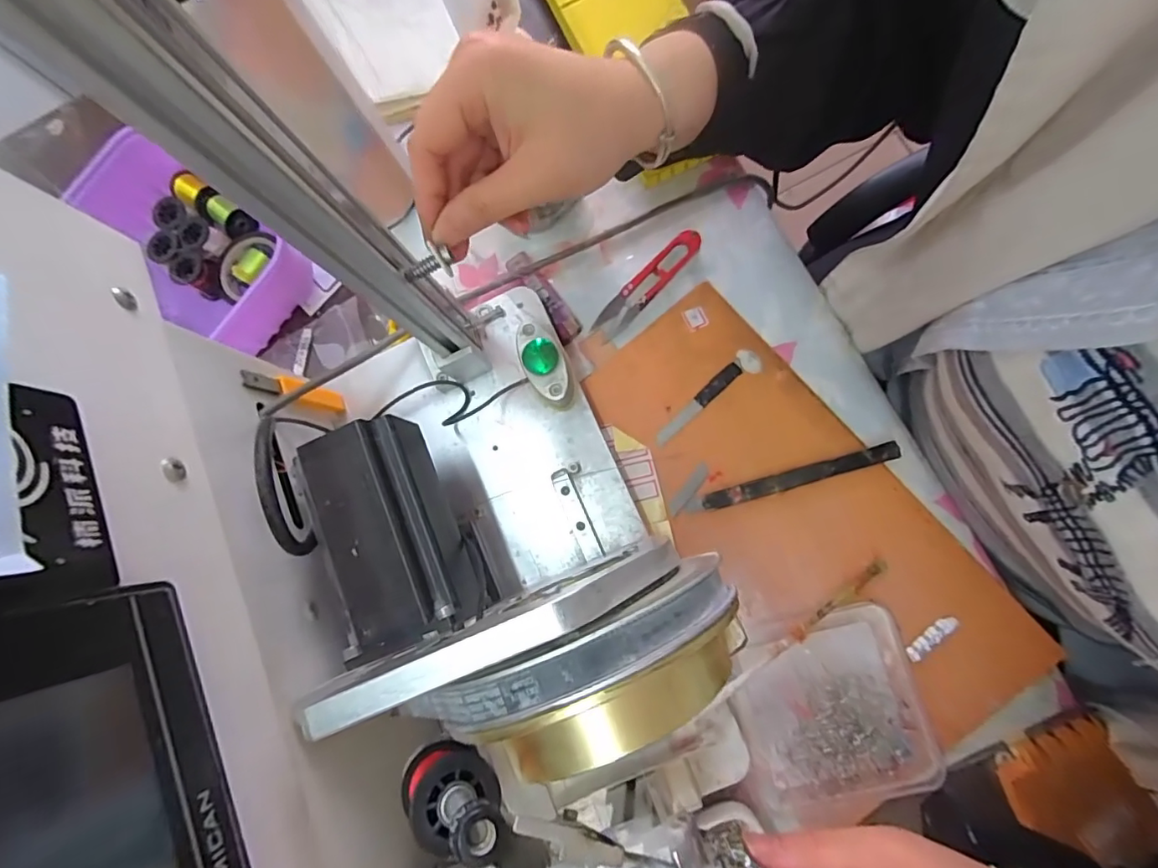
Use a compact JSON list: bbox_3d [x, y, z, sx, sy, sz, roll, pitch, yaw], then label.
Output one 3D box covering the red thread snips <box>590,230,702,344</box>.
[{"bbox_3d":[0.049,-0.109,0.379,0.021,0.015,0.098,44,89,11],"label":"red thread snips"}]

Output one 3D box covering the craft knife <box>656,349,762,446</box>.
[{"bbox_3d":[0.089,-0.026,0.364,0.090,0.006,0.017,-41,78,0],"label":"craft knife"}]

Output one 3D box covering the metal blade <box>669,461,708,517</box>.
[{"bbox_3d":[0.076,0.038,0.357,0.009,0.004,0.041,37,87,11],"label":"metal blade"}]

